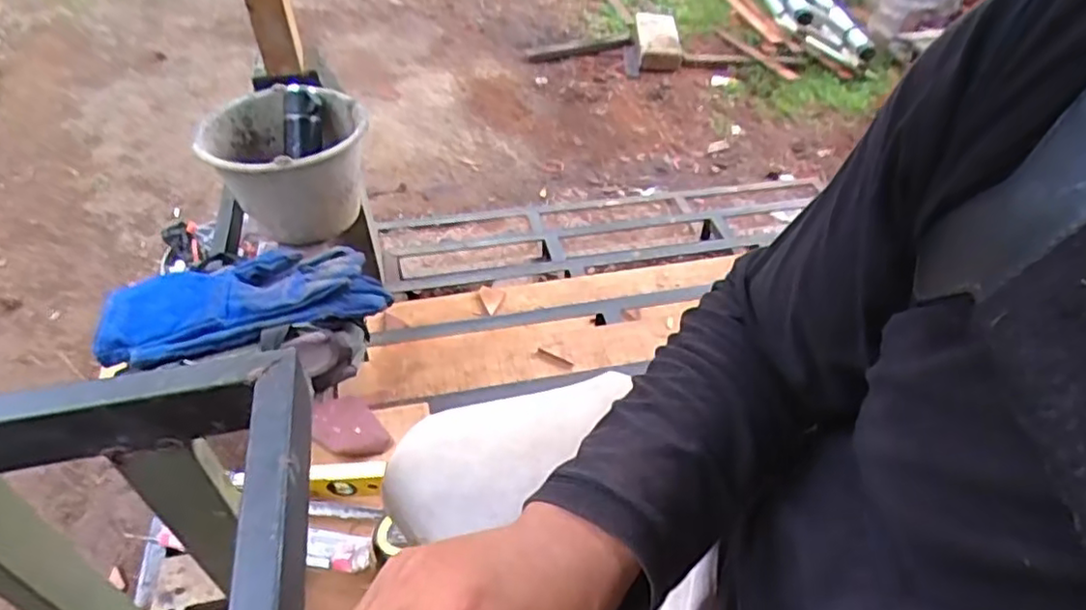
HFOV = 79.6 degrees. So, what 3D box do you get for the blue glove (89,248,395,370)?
[{"bbox_3d":[-0.430,-0.003,0.950,0.382,0.061,0.166,-12,46,-12],"label":"blue glove"}]

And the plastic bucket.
[{"bbox_3d":[-0.450,-0.252,1.175,0.254,0.178,0.254,-7,45,-7],"label":"plastic bucket"}]

